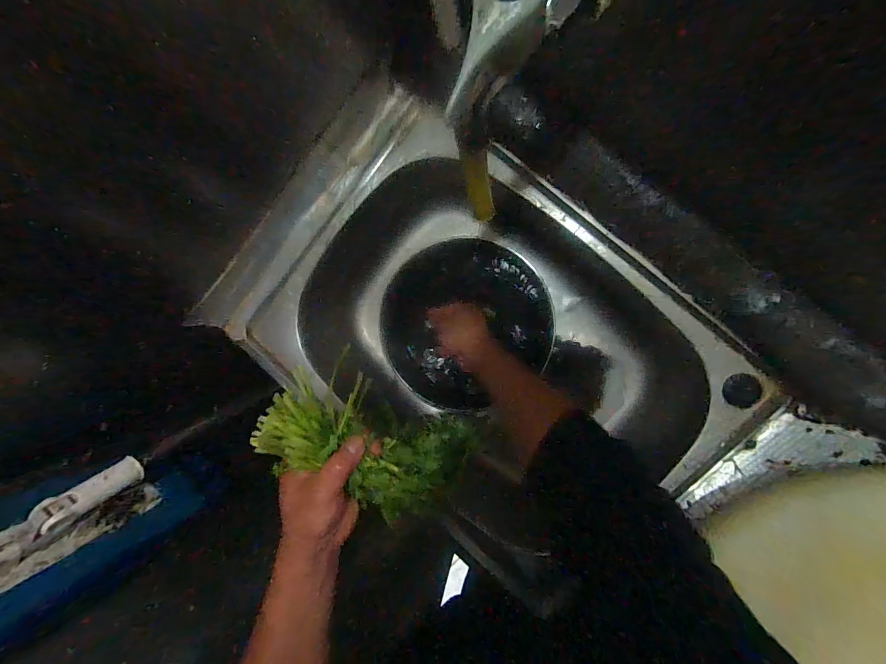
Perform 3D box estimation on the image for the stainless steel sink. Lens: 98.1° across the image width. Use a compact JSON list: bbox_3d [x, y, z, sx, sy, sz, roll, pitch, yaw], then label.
[{"bbox_3d":[0.064,0.005,0.577,0.634,0.204,0.400,33,98,5],"label":"stainless steel sink"}]

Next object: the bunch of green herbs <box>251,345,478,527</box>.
[{"bbox_3d":[-0.071,0.119,0.389,0.220,0.072,0.116,27,99,-30],"label":"bunch of green herbs"}]

